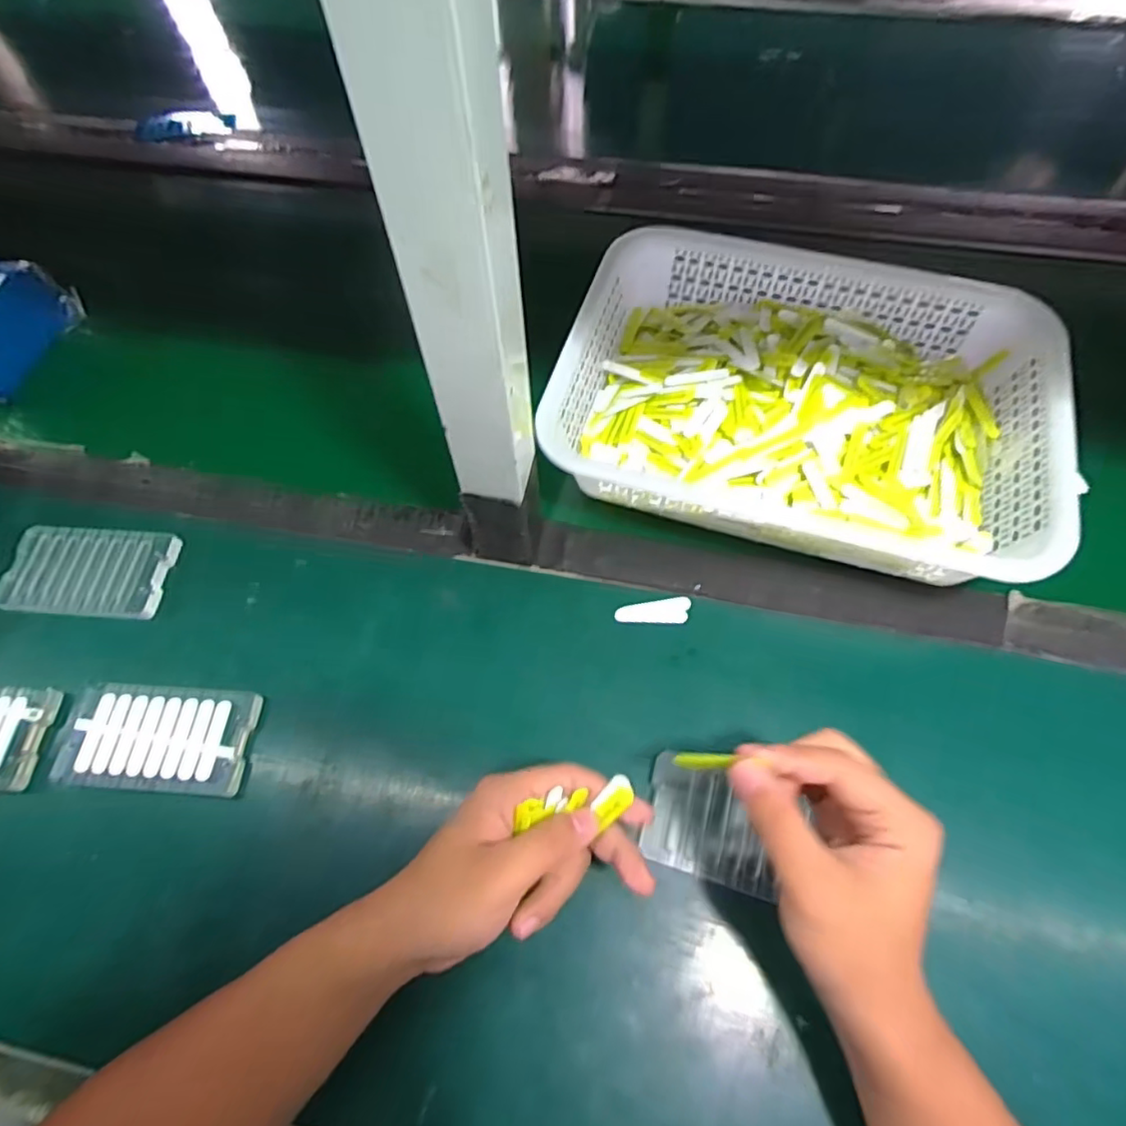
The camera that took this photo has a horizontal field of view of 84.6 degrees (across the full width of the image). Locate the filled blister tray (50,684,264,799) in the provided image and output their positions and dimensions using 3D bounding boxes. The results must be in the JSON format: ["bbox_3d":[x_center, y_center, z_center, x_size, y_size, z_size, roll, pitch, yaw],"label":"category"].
[{"bbox_3d":[-0.274,0.120,0.419,0.122,0.015,0.068,1,63,3],"label":"filled blister tray"}]

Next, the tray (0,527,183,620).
[{"bbox_3d":[-0.367,0.007,0.477,0.123,0.018,0.068,2,63,3],"label":"tray"}]

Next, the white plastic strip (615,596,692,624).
[{"bbox_3d":[0.067,0.036,0.454,0.054,0.004,0.019,-5,71,0],"label":"white plastic strip"}]

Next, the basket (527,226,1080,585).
[{"bbox_3d":[0.182,-0.127,0.493,0.356,0.080,0.252,15,64,10],"label":"basket"}]

